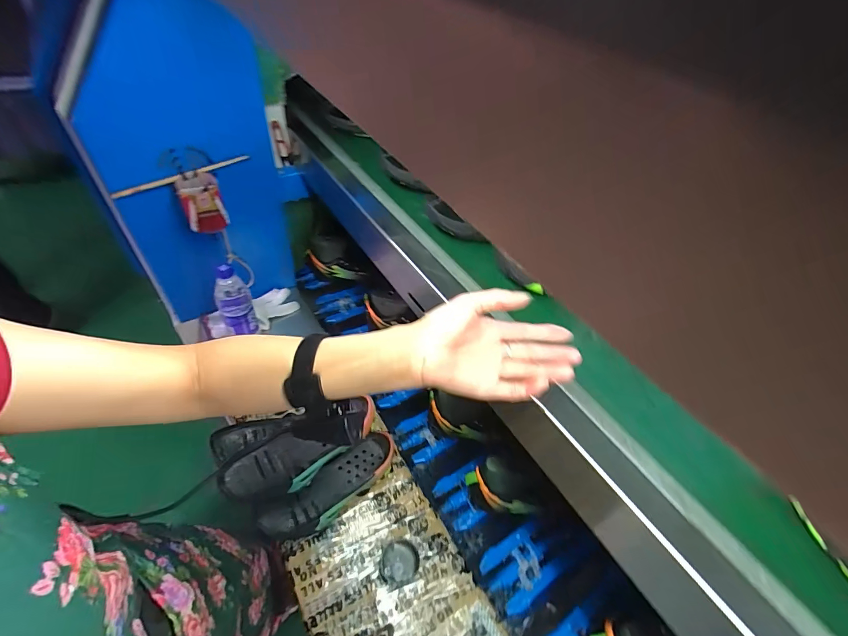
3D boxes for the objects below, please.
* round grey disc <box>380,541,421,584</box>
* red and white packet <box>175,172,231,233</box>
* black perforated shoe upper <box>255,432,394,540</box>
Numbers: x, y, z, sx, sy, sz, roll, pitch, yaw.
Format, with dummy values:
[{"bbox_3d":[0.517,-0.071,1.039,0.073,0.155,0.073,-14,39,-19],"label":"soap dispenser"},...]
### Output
[{"bbox_3d":[-0.038,0.380,0.595,0.058,0.015,0.053,-2,44,-10],"label":"round grey disc"},{"bbox_3d":[-0.408,-0.207,0.704,0.065,0.090,0.067,-21,51,-27],"label":"red and white packet"},{"bbox_3d":[-0.154,0.286,0.645,0.233,0.057,0.083,-25,52,-30],"label":"black perforated shoe upper"}]

